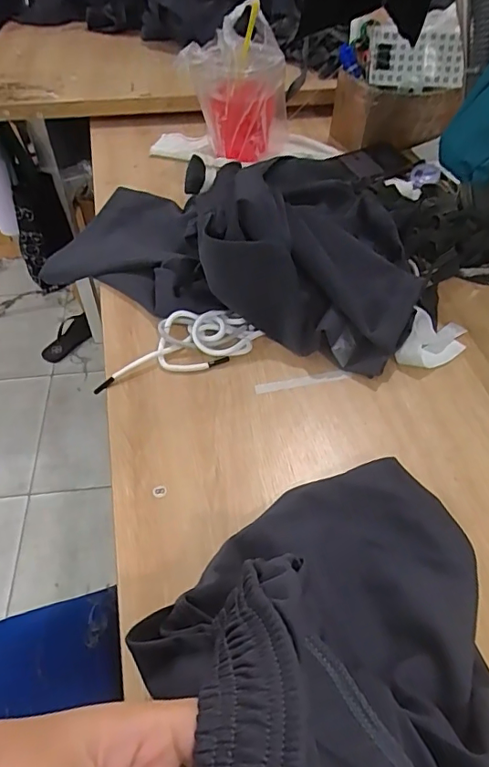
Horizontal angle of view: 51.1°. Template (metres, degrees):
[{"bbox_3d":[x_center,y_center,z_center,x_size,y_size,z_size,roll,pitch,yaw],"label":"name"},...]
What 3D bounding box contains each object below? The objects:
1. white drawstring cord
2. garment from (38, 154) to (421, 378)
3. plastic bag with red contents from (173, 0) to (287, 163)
[{"bbox_3d":[-0.069,-0.041,0.528,0.168,0.024,0.063,-15,51,-11],"label":"white drawstring cord"},{"bbox_3d":[-0.016,-0.176,0.575,0.438,0.116,0.244,14,52,12],"label":"garment"},{"bbox_3d":[-0.012,-0.432,0.752,0.149,0.181,0.106,4,50,4],"label":"plastic bag with red contents"}]

